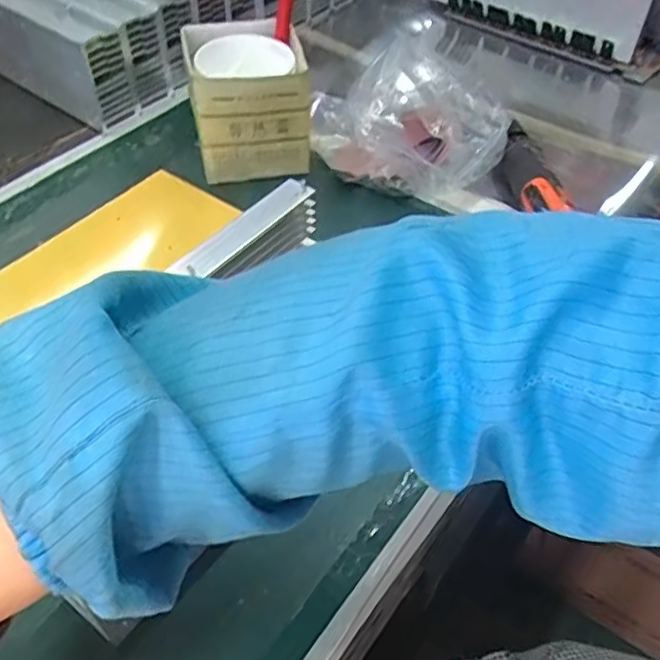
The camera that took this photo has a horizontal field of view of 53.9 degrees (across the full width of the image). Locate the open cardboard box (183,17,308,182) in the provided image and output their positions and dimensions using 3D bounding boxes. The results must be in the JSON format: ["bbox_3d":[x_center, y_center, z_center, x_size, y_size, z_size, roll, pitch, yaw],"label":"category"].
[{"bbox_3d":[-0.080,-0.224,0.634,0.104,0.107,0.114,-7,49,-7],"label":"open cardboard box"}]

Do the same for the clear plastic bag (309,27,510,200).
[{"bbox_3d":[0.083,-0.195,0.611,0.149,0.091,0.137,-32,56,-26],"label":"clear plastic bag"}]

